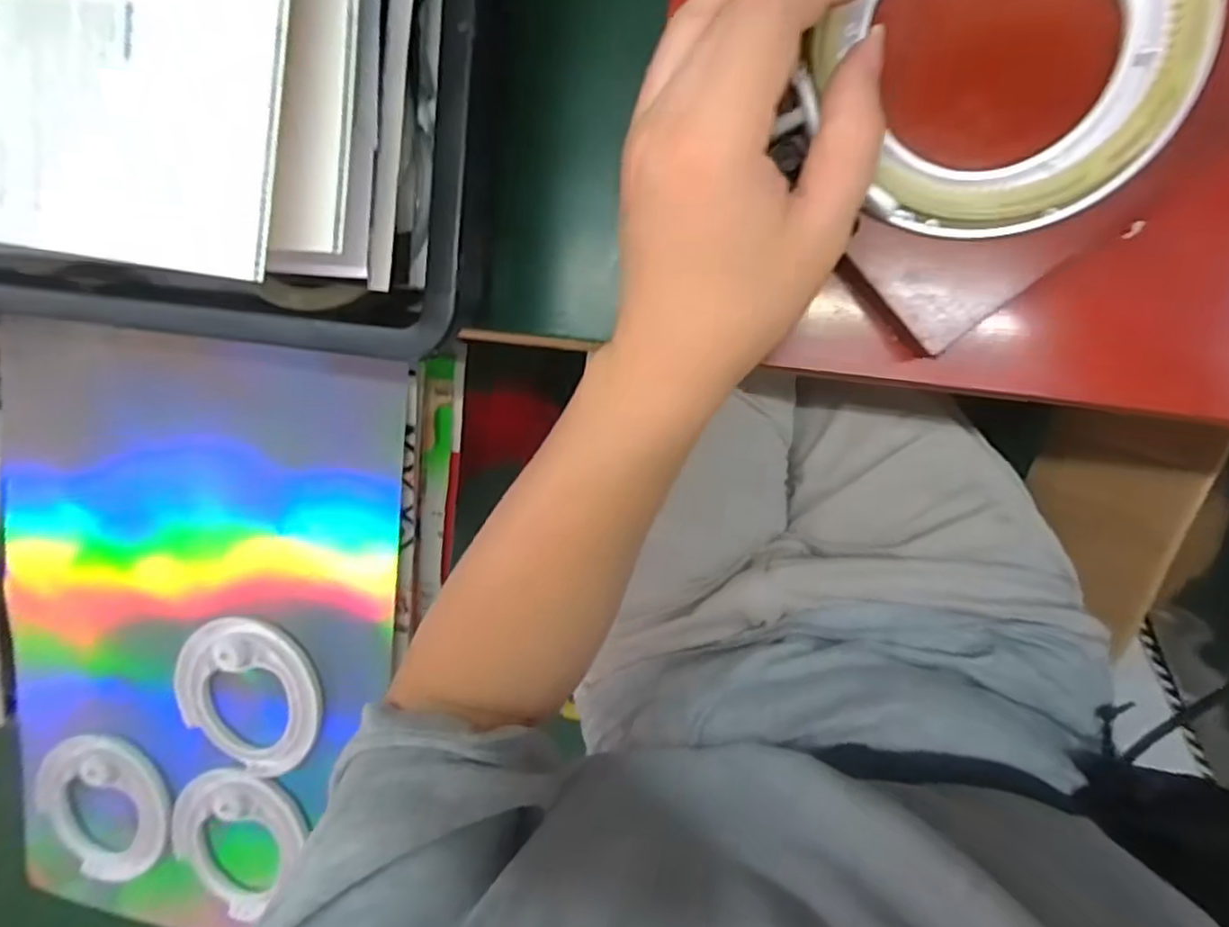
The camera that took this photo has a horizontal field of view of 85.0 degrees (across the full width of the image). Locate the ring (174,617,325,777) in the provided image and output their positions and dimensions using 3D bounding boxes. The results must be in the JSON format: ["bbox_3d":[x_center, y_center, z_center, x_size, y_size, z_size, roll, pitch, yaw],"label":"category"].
[{"bbox_3d":[-0.301,0.192,0.550,0.120,0.023,0.124,1,95,7],"label":"ring"}]

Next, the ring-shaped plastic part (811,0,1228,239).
[{"bbox_3d":[0.138,-0.147,0.235,0.121,0.022,0.128,1,95,7],"label":"ring-shaped plastic part"}]

